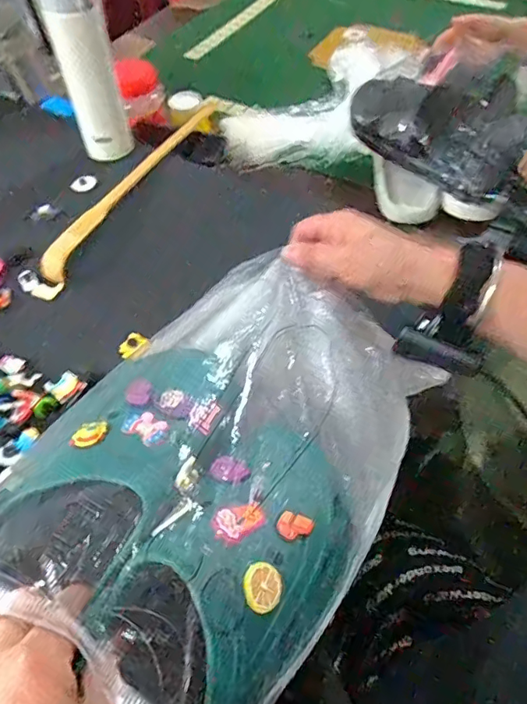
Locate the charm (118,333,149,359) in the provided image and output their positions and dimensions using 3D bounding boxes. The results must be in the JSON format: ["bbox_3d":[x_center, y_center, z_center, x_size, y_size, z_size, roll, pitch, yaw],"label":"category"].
[{"bbox_3d":[-0.134,-0.007,0.517,0.021,0.006,0.030,34,61,24],"label":"charm"}]

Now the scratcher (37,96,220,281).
[{"bbox_3d":[-0.169,-0.232,0.678,0.038,0.029,0.389,20,57,16],"label":"scratcher"}]

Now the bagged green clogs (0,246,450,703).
[{"bbox_3d":[-0.032,0.071,0.346,0.225,0.114,0.341,19,56,16],"label":"bagged green clogs"}]

